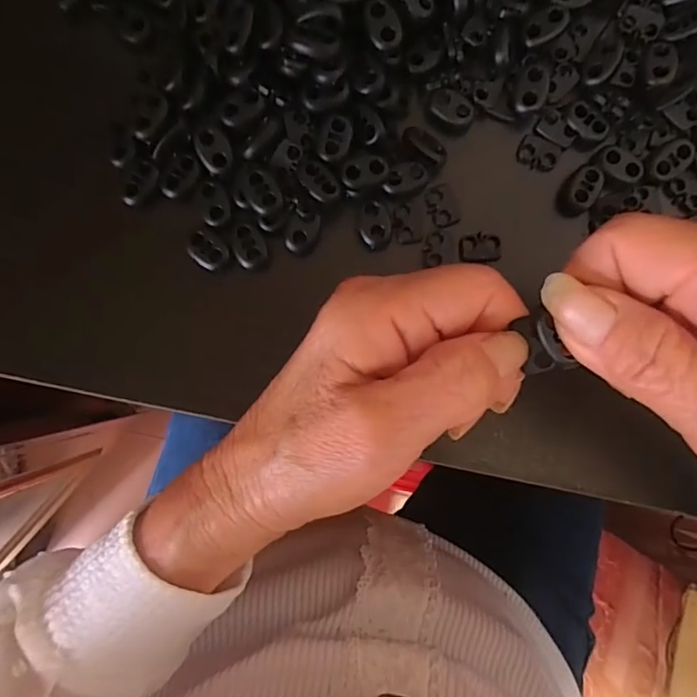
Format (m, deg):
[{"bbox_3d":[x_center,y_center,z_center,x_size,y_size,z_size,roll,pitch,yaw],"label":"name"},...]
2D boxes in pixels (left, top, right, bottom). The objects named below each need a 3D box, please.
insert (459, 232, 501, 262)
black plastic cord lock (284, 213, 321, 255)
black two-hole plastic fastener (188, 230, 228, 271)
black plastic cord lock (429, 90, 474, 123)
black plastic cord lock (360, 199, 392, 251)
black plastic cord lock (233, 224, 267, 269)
[{"bbox_3d":[0.059,-0.045,0.224,0.018,0.004,0.012,0,87,-1],"label":"insert"},{"bbox_3d":[-0.020,-0.050,0.220,0.012,0.007,0.018,22,87,0],"label":"black plastic cord lock"},{"bbox_3d":[-0.061,-0.042,0.217,0.017,0.004,0.012,38,87,1],"label":"black two-hole plastic fastener"},{"bbox_3d":[0.046,-0.107,0.223,0.019,0.005,0.011,24,87,0],"label":"black plastic cord lock"},{"bbox_3d":[0.012,-0.054,0.221,0.014,0.007,0.020,2,87,-1],"label":"black plastic cord lock"},{"bbox_3d":[-0.043,-0.045,0.218,0.013,0.004,0.018,-22,88,-2],"label":"black plastic cord lock"}]

